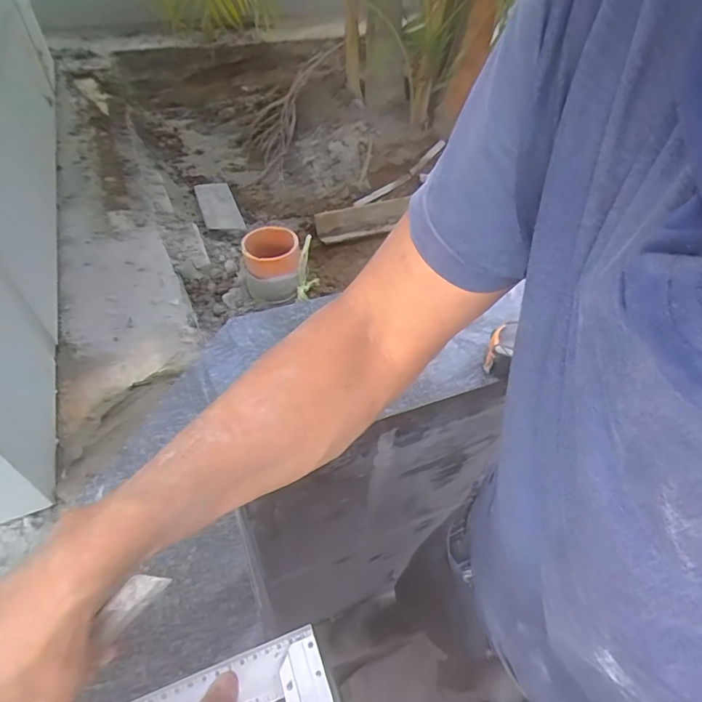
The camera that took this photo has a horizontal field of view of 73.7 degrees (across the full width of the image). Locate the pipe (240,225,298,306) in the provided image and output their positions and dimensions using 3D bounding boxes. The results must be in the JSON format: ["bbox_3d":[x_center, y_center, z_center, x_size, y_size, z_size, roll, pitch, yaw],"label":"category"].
[{"bbox_3d":[-0.123,-0.134,0.719,0.079,0.081,0.085,2,49,-3],"label":"pipe"}]

